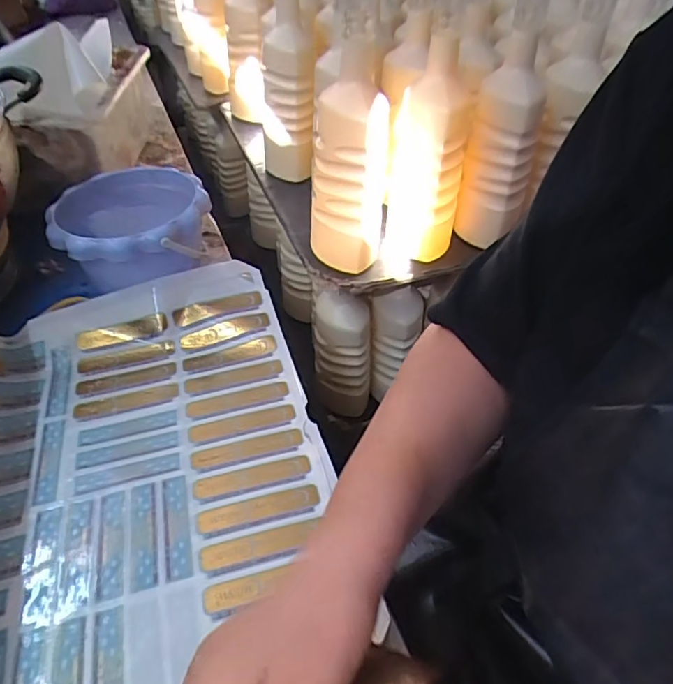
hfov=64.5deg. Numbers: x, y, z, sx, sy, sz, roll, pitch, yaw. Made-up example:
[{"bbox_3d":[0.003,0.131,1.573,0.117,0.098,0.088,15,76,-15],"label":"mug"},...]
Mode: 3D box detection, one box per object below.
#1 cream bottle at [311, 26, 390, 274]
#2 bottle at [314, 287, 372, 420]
[{"bbox_3d":[0.010,-0.178,0.536,0.078,0.215,0.061,0,44,2],"label":"cream bottle"},{"bbox_3d":[0.009,0.018,0.745,0.083,0.198,0.060,10,43,10],"label":"bottle"}]

